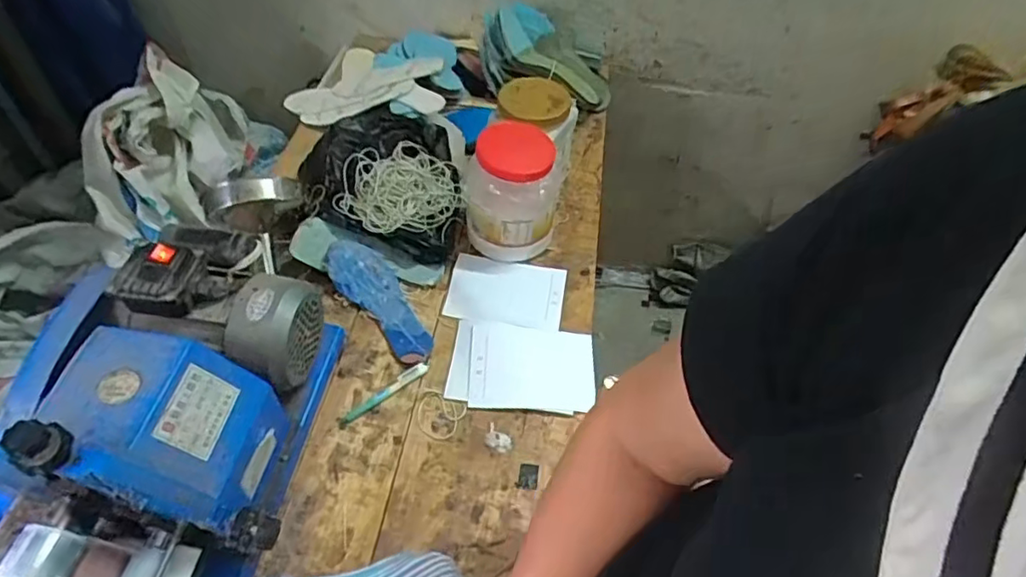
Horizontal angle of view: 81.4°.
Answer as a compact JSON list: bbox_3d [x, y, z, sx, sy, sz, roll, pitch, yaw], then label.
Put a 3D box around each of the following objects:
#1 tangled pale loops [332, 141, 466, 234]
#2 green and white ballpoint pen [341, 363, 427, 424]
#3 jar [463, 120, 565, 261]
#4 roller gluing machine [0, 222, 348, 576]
[{"bbox_3d":[-0.187,-0.169,1.002,0.198,0.048,0.175,-1,51,-5],"label":"tangled pale loops"},{"bbox_3d":[-0.174,0.141,0.814,0.133,0.011,0.017,-30,59,-25],"label":"green and white ballpoint pen"},{"bbox_3d":[0.000,-0.153,0.938,0.138,0.178,0.132,7,51,2],"label":"jar"},{"bbox_3d":[-0.381,0.238,0.554,0.278,0.237,0.642,2,51,-2],"label":"roller gluing machine"}]

